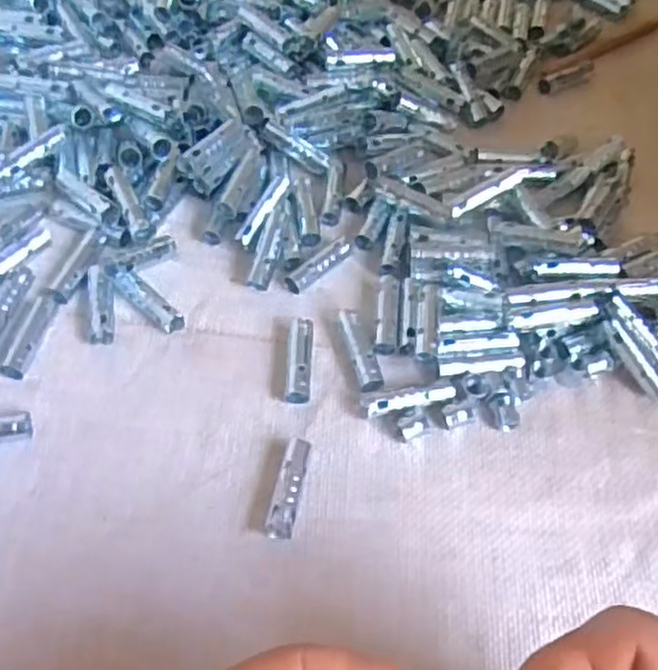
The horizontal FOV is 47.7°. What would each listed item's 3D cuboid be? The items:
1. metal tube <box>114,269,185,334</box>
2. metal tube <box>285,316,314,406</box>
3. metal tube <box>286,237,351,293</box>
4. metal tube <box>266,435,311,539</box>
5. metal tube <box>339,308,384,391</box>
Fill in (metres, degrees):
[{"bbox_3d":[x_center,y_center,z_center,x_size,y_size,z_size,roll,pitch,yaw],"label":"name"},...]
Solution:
[{"bbox_3d":[-0.080,-0.015,0.332,0.038,0.011,0.010,37,61,20],"label":"metal tube"},{"bbox_3d":[-0.013,0.011,0.322,0.010,0.009,0.040,4,55,-1],"label":"metal tube"},{"bbox_3d":[-0.004,-0.033,0.352,0.040,0.007,0.009,-37,65,-25],"label":"metal tube"},{"bbox_3d":[-0.015,0.059,0.286,0.010,0.010,0.039,12,56,4],"label":"metal tube"},{"bbox_3d":[0.013,0.006,0.326,0.010,0.008,0.040,-14,58,-13],"label":"metal tube"}]

